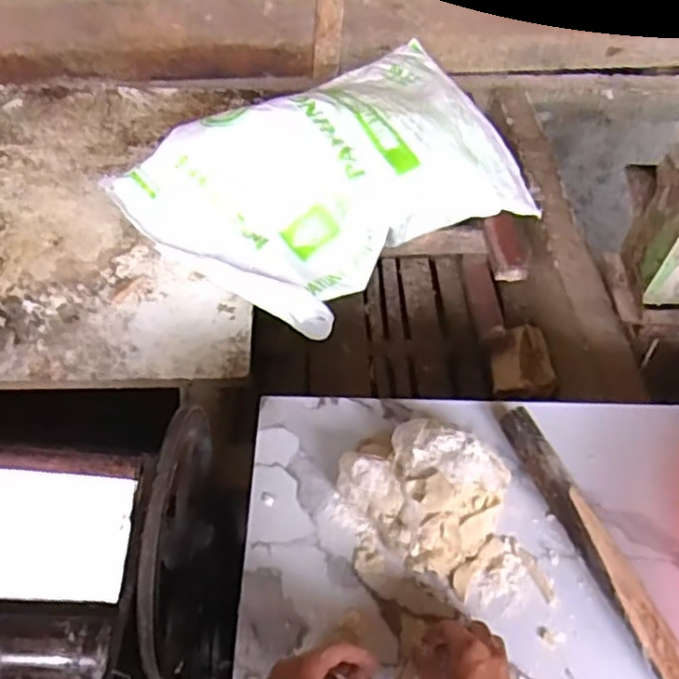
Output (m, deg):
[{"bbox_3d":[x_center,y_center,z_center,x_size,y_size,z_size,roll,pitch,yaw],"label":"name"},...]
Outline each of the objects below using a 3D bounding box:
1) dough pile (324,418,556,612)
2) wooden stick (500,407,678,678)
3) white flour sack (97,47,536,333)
[{"bbox_3d":[0.106,0.164,0.677,0.225,0.067,0.153,14,52,7],"label":"dough pile"},{"bbox_3d":[0.249,0.200,0.671,0.034,0.037,0.300,-19,56,-12],"label":"wooden stick"},{"bbox_3d":[0.000,-0.284,1.174,0.673,0.186,0.418,-32,59,-20],"label":"white flour sack"}]

